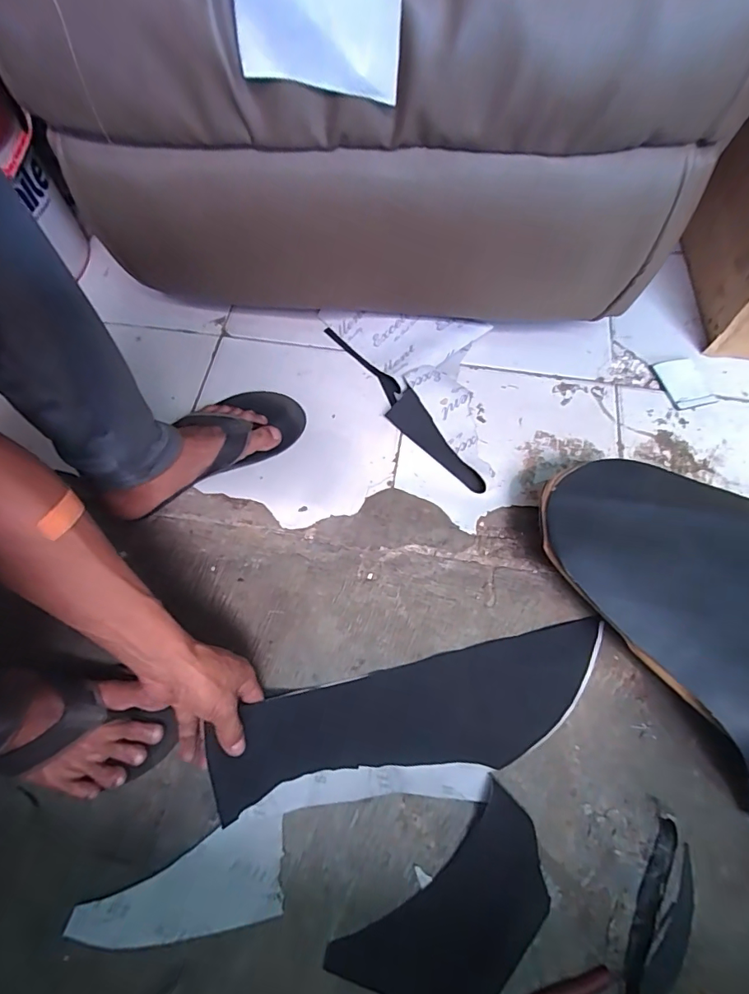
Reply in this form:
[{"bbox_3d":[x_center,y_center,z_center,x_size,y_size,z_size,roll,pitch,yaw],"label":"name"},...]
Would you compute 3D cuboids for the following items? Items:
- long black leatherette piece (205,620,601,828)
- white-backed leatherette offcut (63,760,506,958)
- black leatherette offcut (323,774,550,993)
[{"bbox_3d":[0.052,0.233,0.499,0.418,0.035,0.109,-10,66,-10],"label":"long black leatherette piece"},{"bbox_3d":[-0.081,0.333,0.458,0.394,0.007,0.089,-21,67,-10],"label":"white-backed leatherette offcut"},{"bbox_3d":[0.076,0.385,0.427,0.210,0.025,0.106,-36,71,-16],"label":"black leatherette offcut"}]

